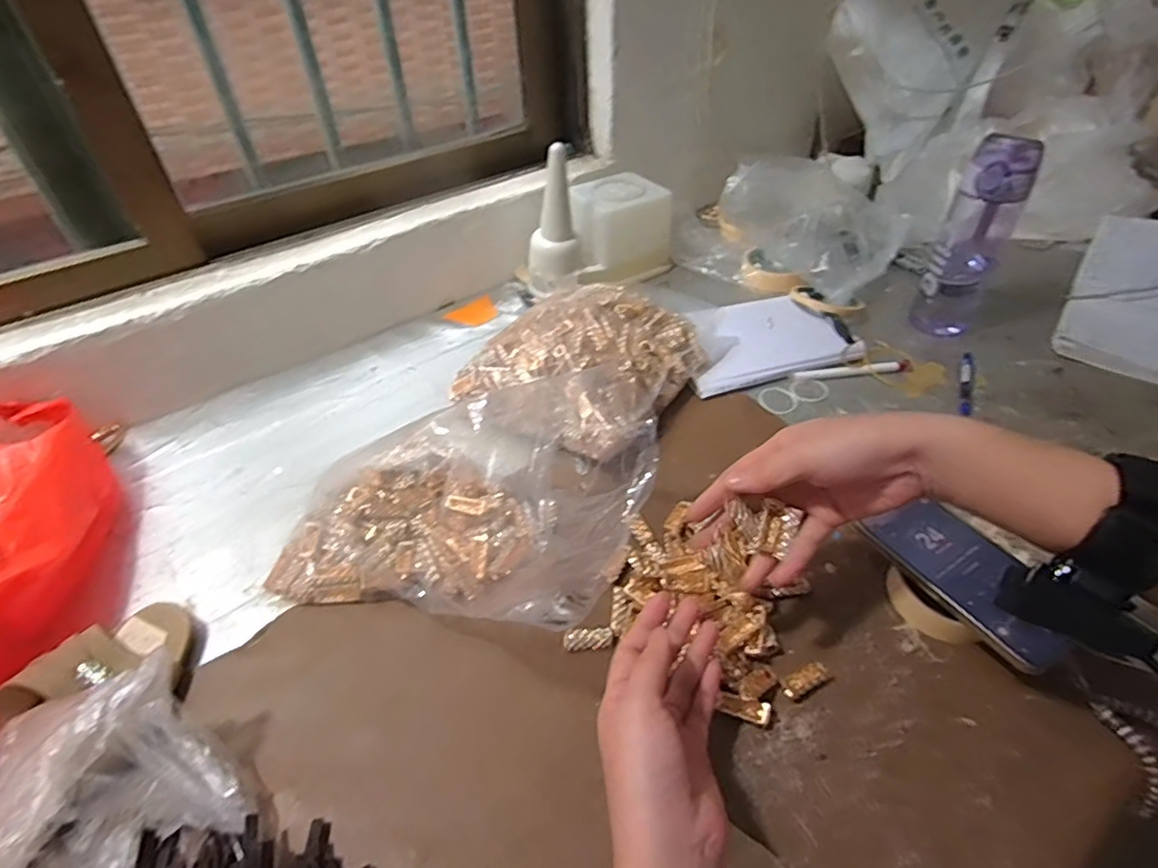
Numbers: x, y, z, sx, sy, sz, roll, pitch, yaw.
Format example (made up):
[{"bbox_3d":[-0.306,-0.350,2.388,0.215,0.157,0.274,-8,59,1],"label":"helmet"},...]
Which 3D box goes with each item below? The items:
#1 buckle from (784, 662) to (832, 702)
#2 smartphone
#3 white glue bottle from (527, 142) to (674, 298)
[{"bbox_3d":[0.162,0.176,0.434,0.036,0.005,0.016,-20,46,-18],"label":"buckle"},{"bbox_3d":[0.293,0.105,0.456,0.066,0.006,0.142,-29,50,-10],"label":"smartphone"},{"bbox_3d":[0.023,-0.286,0.811,0.195,0.153,0.088,-20,46,-18],"label":"white glue bottle"}]

